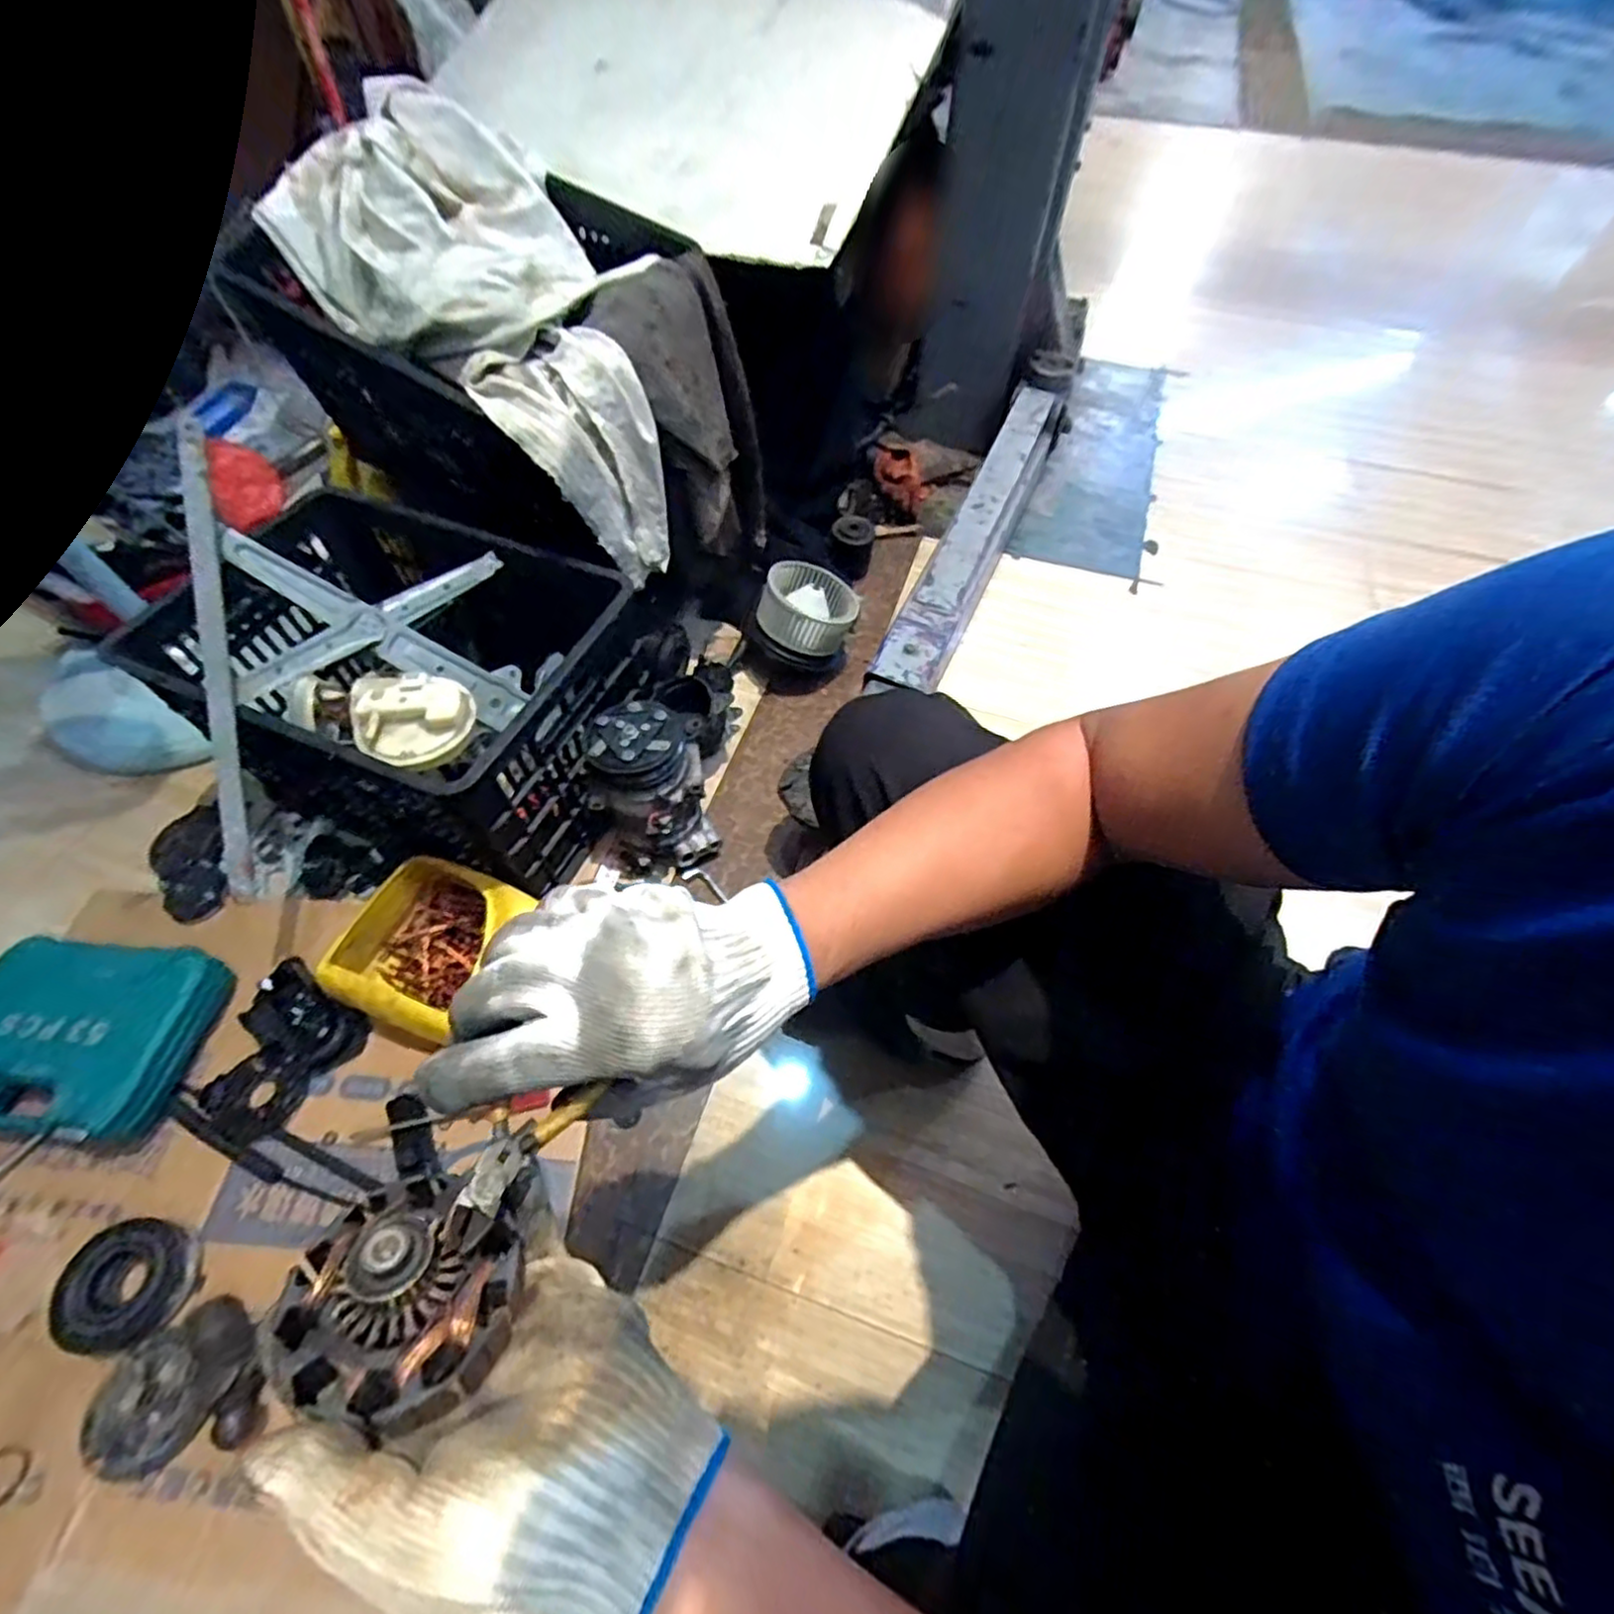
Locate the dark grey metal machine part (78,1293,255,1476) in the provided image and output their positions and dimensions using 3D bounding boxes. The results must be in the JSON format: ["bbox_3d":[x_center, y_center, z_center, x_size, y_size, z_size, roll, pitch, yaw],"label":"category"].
[{"bbox_3d":[-0.572,0.523,0.626,0.134,0.019,0.094,-35,63,-16],"label":"dark grey metal machine part"}]

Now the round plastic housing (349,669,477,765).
[{"bbox_3d":[-0.424,-0.101,0.742,0.107,0.042,0.112,0,58,0],"label":"round plastic housing"}]

